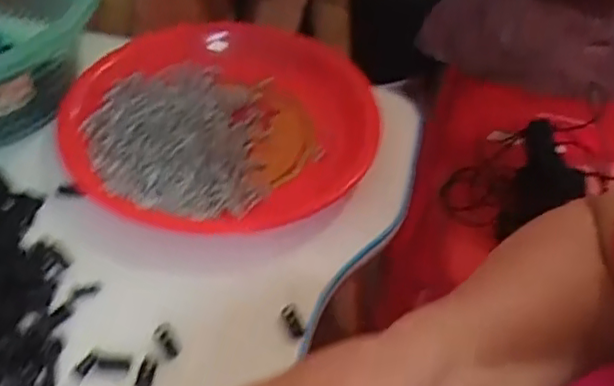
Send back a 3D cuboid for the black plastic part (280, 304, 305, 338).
[{"bbox_3d":[-0.009,0.076,0.375,0.009,0.004,0.021,-22,63,-21],"label":"black plastic part"}]

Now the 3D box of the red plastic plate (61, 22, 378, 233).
[{"bbox_3d":[-0.061,-0.054,0.464,0.211,0.041,0.211,8,46,3],"label":"red plastic plate"}]

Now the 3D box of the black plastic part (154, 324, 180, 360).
[{"bbox_3d":[-0.080,0.084,0.361,0.009,0.004,0.021,-20,51,-23],"label":"black plastic part"}]

